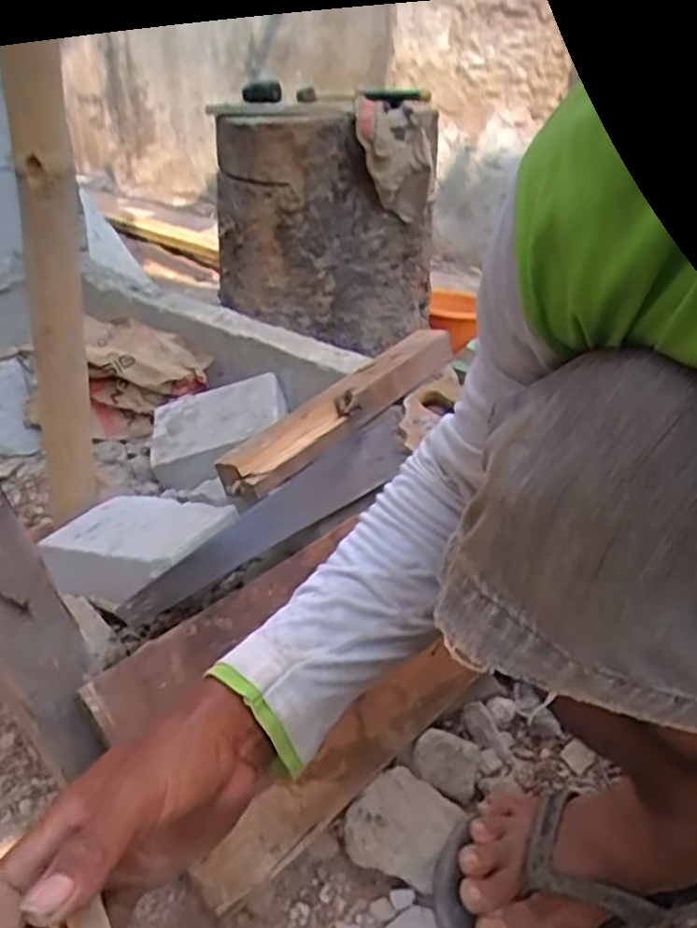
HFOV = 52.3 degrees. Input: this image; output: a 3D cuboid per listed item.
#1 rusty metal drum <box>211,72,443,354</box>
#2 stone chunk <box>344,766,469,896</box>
[{"bbox_3d":[-0.058,-0.524,1.480,0.415,0.435,0.338,-4,31,-9],"label":"rusty metal drum"},{"bbox_3d":[0.040,0.277,0.538,0.073,0.034,0.070,21,36,29],"label":"stone chunk"}]

